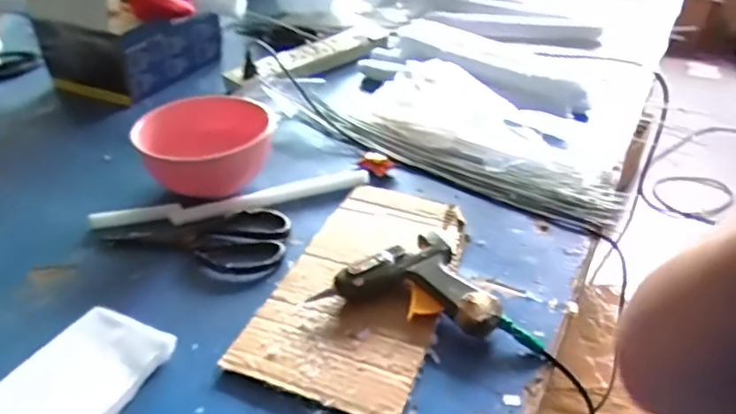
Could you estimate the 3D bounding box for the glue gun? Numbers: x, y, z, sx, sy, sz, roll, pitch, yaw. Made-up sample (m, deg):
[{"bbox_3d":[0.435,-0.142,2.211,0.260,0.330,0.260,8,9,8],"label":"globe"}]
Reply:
[{"bbox_3d":[0.037,0.062,0.510,0.157,0.036,0.086,7,37,11],"label":"glue gun"}]

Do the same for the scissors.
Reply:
[{"bbox_3d":[-0.165,0.023,0.597,0.184,0.007,0.106,14,38,20],"label":"scissors"}]

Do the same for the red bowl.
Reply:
[{"bbox_3d":[-0.180,-0.069,0.657,0.145,0.082,0.118,-8,36,-10],"label":"red bowl"}]

